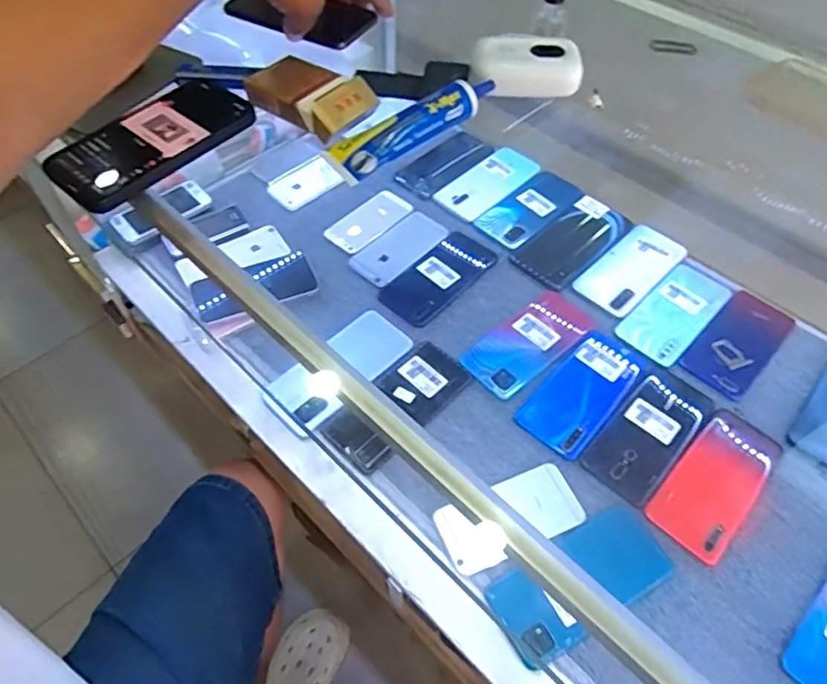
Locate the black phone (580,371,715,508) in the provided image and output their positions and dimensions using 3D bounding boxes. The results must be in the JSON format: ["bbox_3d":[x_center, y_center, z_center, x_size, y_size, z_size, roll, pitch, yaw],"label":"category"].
[{"bbox_3d":[0.247,0.094,0.606,0.072,0.010,0.158,37,62,24],"label":"black phone"}]

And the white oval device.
[{"bbox_3d":[0.094,-0.227,0.482,0.086,0.030,0.047,-5,54,-3],"label":"white oval device"}]

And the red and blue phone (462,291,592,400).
[{"bbox_3d":[0.135,-0.001,0.671,0.165,0.008,0.073,-35,61,-22],"label":"red and blue phone"}]

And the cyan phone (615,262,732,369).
[{"bbox_3d":[0.314,-0.036,0.694,0.160,0.008,0.074,-37,62,-23],"label":"cyan phone"}]

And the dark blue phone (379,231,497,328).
[{"bbox_3d":[0.034,-0.085,0.731,0.076,0.006,0.163,35,62,23],"label":"dark blue phone"}]

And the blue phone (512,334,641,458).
[{"bbox_3d":[0.185,0.050,0.634,0.075,0.008,0.156,35,61,23],"label":"blue phone"}]

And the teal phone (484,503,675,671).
[{"bbox_3d":[0.151,0.211,0.520,0.163,0.005,0.075,-26,58,-17],"label":"teal phone"}]

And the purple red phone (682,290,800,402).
[{"bbox_3d":[0.376,0.000,0.669,0.071,0.010,0.145,39,63,24],"label":"purple red phone"}]

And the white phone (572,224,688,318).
[{"bbox_3d":[0.277,-0.095,0.736,0.153,0.011,0.077,-38,62,-23],"label":"white phone"}]

